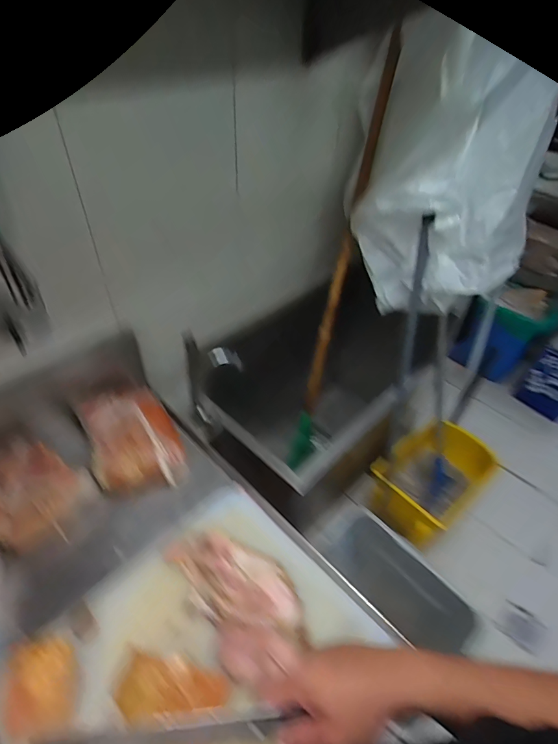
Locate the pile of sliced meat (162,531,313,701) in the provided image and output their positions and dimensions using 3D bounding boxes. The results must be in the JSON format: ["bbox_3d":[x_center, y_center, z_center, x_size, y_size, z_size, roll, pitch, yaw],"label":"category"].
[{"bbox_3d":[-0.055,0.298,0.549,0.118,0.030,0.213,-30,54,-30],"label":"pile of sliced meat"}]

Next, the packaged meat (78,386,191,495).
[{"bbox_3d":[-0.259,0.112,0.721,0.148,0.056,0.203,-16,48,-20],"label":"packaged meat"}]

